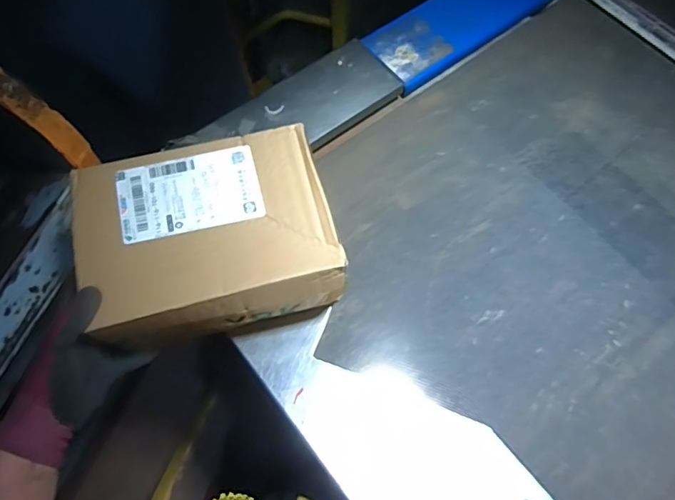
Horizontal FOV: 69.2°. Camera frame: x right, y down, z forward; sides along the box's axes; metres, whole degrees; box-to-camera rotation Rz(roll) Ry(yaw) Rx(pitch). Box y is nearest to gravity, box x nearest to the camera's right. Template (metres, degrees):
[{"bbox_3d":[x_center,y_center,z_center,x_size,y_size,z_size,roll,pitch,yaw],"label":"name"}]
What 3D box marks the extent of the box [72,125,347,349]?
[{"bbox_3d":[-0.120,-0.005,0.488,0.221,0.118,0.161,-13,68,-6],"label":"box"}]

